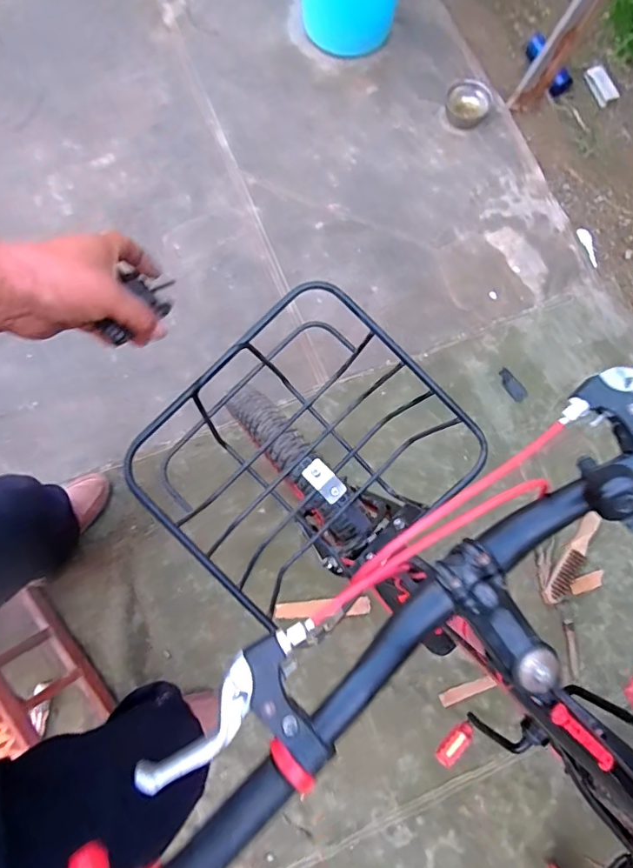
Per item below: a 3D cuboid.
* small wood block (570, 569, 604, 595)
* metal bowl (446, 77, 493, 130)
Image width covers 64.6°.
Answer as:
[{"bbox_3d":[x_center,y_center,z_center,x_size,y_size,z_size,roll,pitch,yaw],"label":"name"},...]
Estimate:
[{"bbox_3d":[0.607,0.333,1.119,0.079,0.005,0.033,-26,65,4],"label":"small wood block"},{"bbox_3d":[0.415,-0.892,1.349,0.111,0.072,0.109,-21,78,-8],"label":"metal bowl"}]

